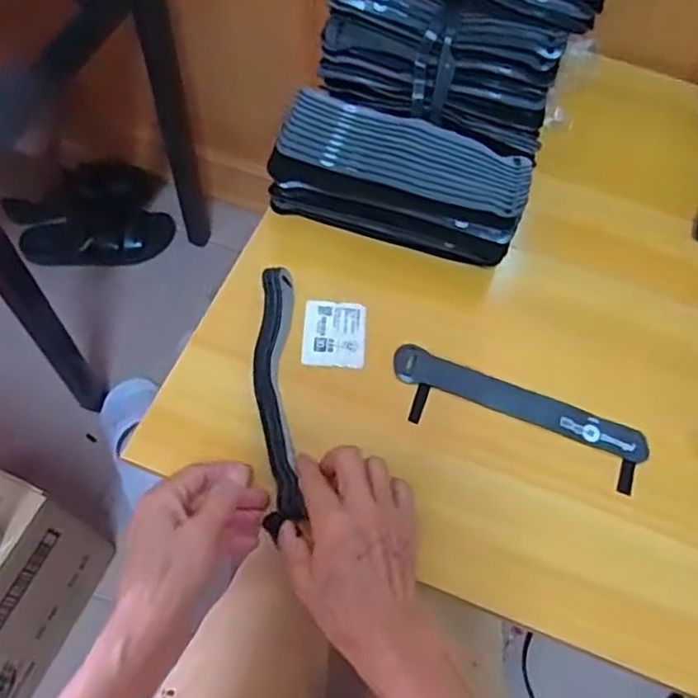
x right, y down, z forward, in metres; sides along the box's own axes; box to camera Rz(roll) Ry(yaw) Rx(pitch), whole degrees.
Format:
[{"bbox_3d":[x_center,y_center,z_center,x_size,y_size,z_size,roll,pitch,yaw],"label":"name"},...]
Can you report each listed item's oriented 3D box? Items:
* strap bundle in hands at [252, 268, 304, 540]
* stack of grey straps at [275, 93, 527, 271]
[{"bbox_3d":[-0.054,0.031,0.468,0.030,0.025,0.202,-2,61,-5],"label":"strap bundle in hands"},{"bbox_3d":[0.044,-0.143,0.540,0.205,0.064,0.090,16,63,4],"label":"stack of grey straps"}]

